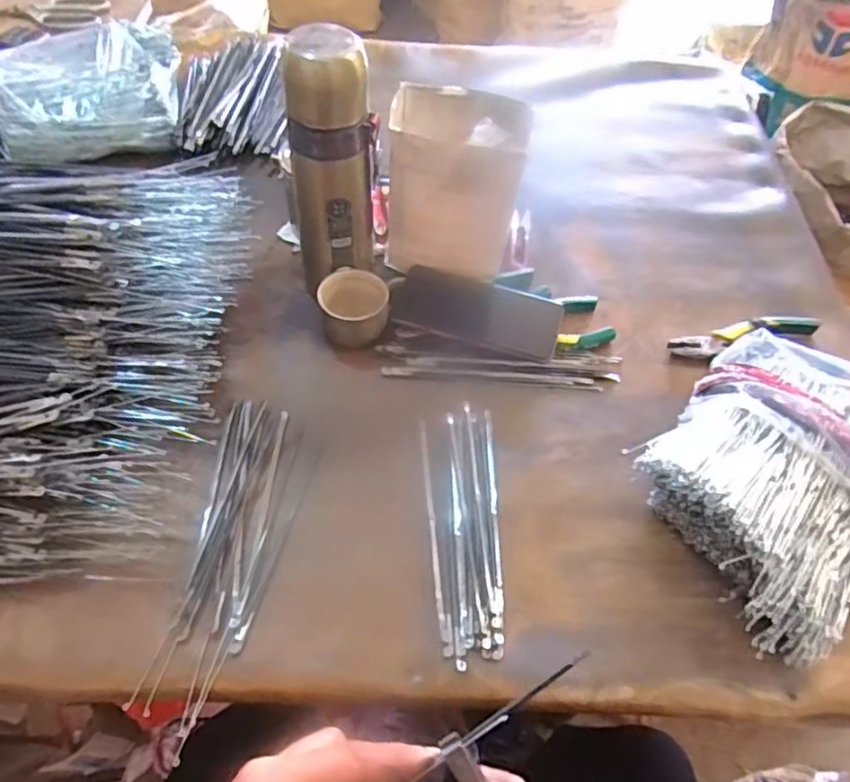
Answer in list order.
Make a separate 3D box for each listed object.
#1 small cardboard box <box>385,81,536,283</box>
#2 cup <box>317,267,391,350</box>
[{"bbox_3d":[0.027,-0.190,0.599,0.115,0.152,0.101,7,53,1],"label":"small cardboard box"},{"bbox_3d":[-0.063,-0.071,0.564,0.060,0.048,0.058,2,53,-2],"label":"cup"}]

